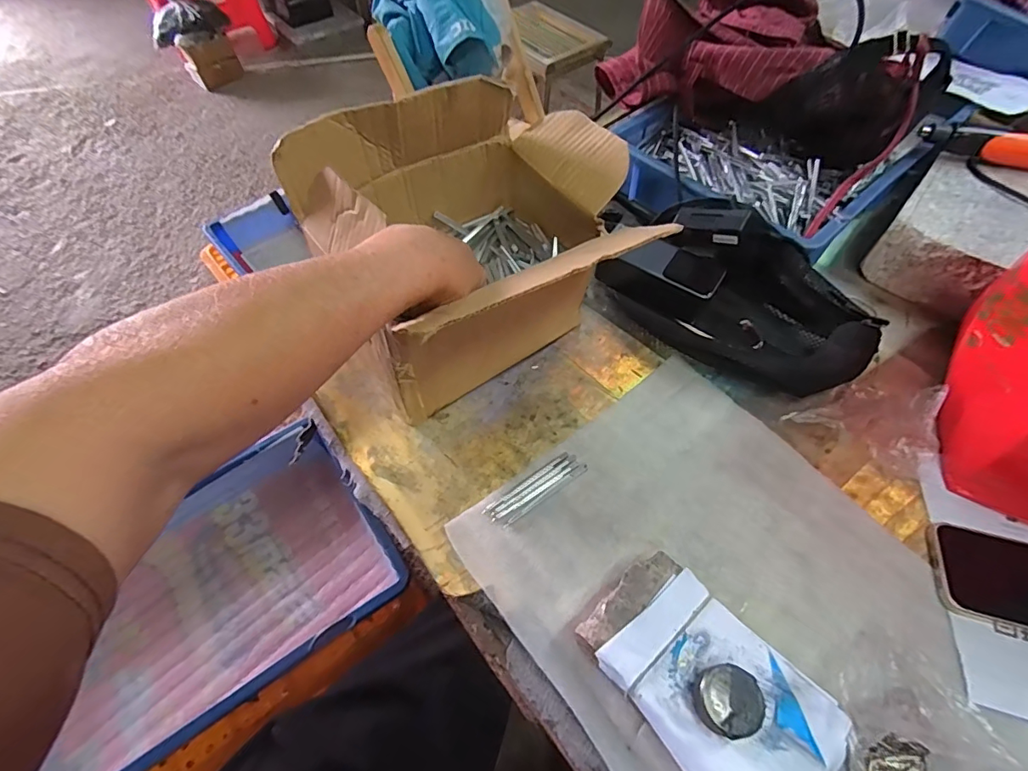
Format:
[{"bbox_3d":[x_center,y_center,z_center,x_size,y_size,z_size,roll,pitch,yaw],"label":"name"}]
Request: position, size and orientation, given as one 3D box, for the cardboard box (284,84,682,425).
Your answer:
[{"bbox_3d":[-0.035,-0.132,0.457,0.253,0.210,0.158,-32,61,-20],"label":"cardboard box"}]

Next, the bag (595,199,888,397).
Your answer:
[{"bbox_3d":[0.237,-0.099,0.528,0.277,0.091,0.136,28,60,18],"label":"bag"}]

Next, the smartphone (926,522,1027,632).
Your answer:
[{"bbox_3d":[0.416,0.161,0.400,0.148,0.013,0.076,14,57,10],"label":"smartphone"}]

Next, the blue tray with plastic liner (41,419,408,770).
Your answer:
[{"bbox_3d":[-0.374,0.273,0.621,0.405,0.077,0.288,-36,62,-22],"label":"blue tray with plastic liner"}]

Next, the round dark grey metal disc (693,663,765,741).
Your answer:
[{"bbox_3d":[0.136,0.199,0.313,0.036,0.020,0.037,0,57,0],"label":"round dark grey metal disc"}]

